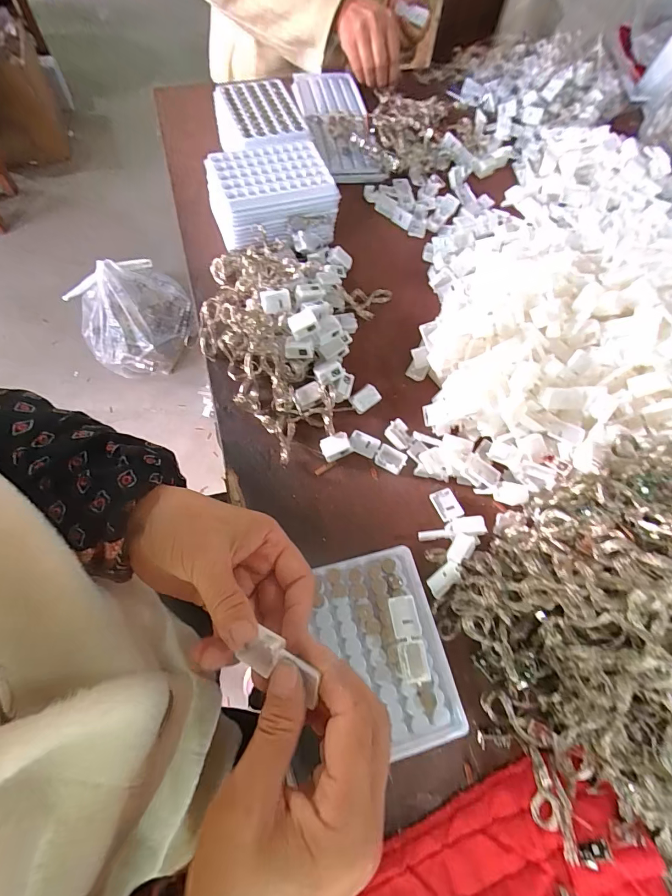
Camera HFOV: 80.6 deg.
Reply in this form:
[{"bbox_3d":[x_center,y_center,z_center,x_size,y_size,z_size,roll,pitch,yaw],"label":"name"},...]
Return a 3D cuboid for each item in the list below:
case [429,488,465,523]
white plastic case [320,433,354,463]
[{"bbox_3d":[0.100,0.051,0.356,0.023,0.006,0.028,-19,68,-11],"label":"case"},{"bbox_3d":[0.000,-0.001,0.367,0.026,0.013,0.020,-19,68,-11],"label":"white plastic case"}]

